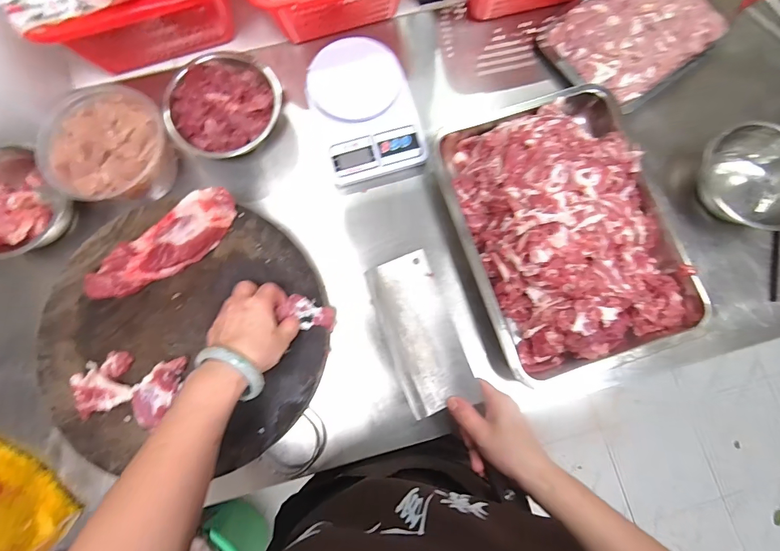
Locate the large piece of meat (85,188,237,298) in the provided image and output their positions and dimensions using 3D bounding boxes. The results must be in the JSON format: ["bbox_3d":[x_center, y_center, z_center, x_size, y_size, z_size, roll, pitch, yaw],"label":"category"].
[{"bbox_3d":[-0.271,-0.032,0.461,0.196,0.040,0.063,-35,82,-7],"label":"large piece of meat"}]

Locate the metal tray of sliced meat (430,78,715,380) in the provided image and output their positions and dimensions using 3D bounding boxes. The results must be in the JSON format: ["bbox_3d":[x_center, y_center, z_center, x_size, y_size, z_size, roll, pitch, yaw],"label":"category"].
[{"bbox_3d":[0.222,-0.063,0.479,0.262,0.076,0.334,-15,80,-3],"label":"metal tray of sliced meat"}]

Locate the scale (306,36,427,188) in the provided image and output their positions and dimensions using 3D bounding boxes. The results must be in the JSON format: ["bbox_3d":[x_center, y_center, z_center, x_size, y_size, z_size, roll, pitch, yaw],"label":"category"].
[{"bbox_3d":[-0.036,-0.228,0.534,0.133,0.051,0.183,-19,80,-4],"label":"scale"}]

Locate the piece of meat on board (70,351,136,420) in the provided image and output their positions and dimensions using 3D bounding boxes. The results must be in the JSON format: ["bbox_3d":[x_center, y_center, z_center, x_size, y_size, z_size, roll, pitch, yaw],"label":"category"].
[{"bbox_3d":[-0.328,0.122,0.435,0.061,0.027,0.061,-18,80,-4],"label":"piece of meat on board"}]

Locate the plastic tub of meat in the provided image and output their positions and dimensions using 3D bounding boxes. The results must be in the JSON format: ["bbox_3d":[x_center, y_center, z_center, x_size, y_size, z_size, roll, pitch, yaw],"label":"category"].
[{"bbox_3d":[-0.347,-0.158,0.499,0.137,0.088,0.143,0,80,-1],"label":"plastic tub of meat"}]

